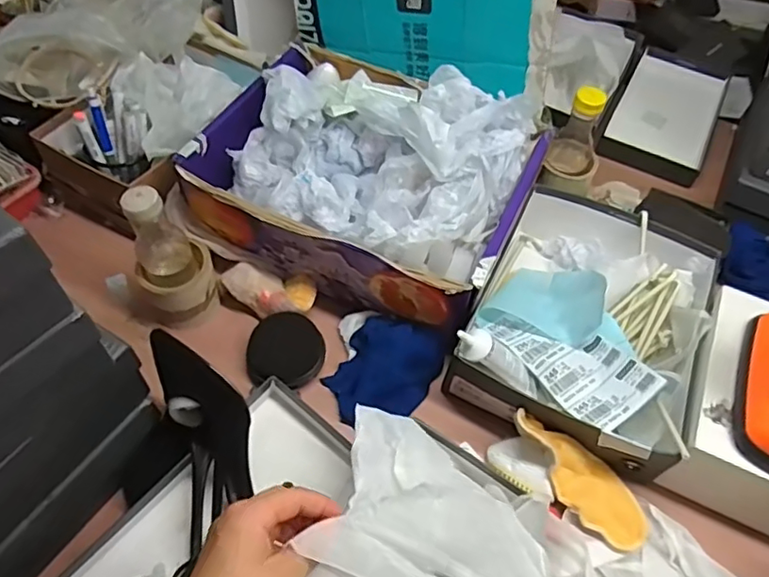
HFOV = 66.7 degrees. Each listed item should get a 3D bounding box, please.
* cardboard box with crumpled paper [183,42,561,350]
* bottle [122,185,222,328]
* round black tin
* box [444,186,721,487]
[{"bbox_3d":[-0.021,-0.155,0.755,0.404,0.181,0.313,26,58,14],"label":"cardboard box with crumpled paper"},{"bbox_3d":[-0.257,-0.036,0.688,0.088,0.186,0.088,22,57,12],"label":"bottle"},{"bbox_3d":[-0.118,0.074,0.711,0.086,0.029,0.086,7,55,1],"label":"round black tin"},{"bbox_3d":[0.258,0.016,0.731,0.256,0.108,0.370,23,57,12],"label":"box"}]

